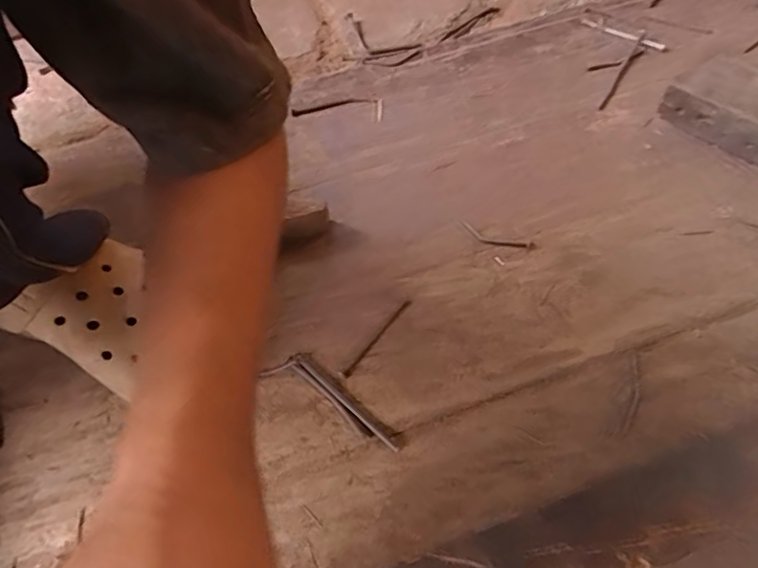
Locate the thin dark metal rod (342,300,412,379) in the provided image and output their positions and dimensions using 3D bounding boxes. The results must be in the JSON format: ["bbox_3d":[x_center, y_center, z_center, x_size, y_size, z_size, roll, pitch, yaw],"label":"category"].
[{"bbox_3d":[-0.002,0.048,0.467,0.006,0.009,0.088,35,69,17],"label":"thin dark metal rod"}]

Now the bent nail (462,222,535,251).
[{"bbox_3d":[0.111,-0.042,0.511,0.073,0.004,0.017,18,65,11],"label":"bent nail"}]

